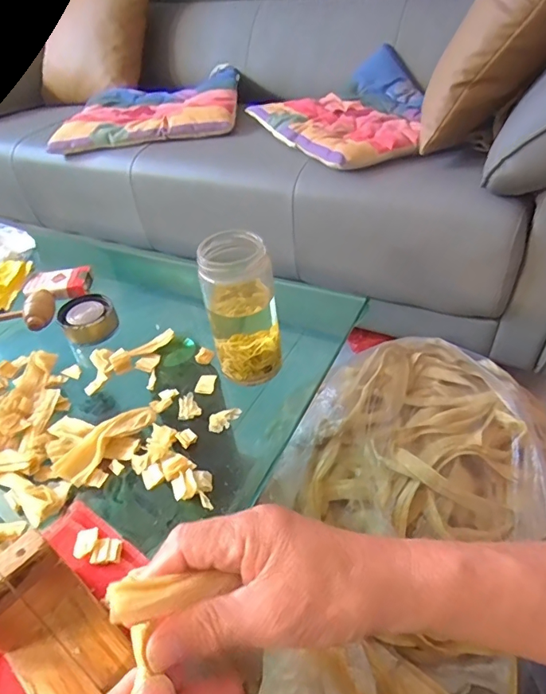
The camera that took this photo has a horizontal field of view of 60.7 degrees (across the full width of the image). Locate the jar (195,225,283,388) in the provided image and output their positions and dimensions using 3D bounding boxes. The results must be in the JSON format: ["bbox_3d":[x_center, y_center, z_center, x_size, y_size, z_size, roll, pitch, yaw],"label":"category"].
[{"bbox_3d":[-0.029,-0.039,0.469,0.065,0.140,0.071,-4,42,3],"label":"jar"}]

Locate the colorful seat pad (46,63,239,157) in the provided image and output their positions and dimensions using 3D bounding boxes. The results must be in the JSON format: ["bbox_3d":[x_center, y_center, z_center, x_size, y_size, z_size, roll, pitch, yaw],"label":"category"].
[{"bbox_3d":[-0.305,-0.614,1.183,0.435,0.066,0.403,-4,42,3],"label":"colorful seat pad"}]

